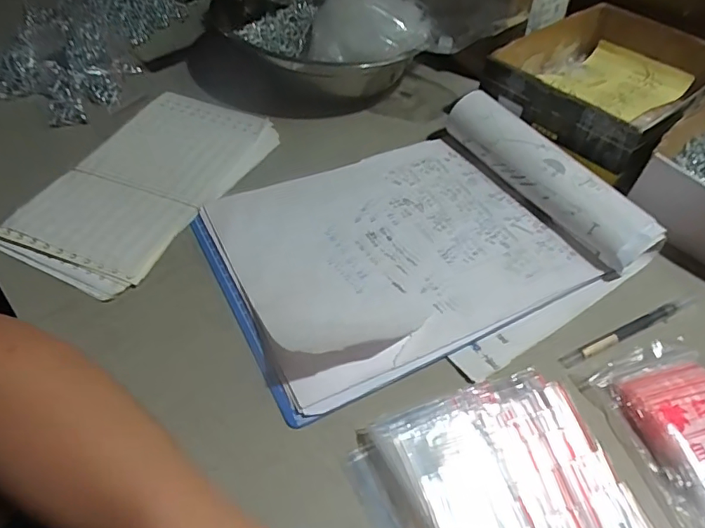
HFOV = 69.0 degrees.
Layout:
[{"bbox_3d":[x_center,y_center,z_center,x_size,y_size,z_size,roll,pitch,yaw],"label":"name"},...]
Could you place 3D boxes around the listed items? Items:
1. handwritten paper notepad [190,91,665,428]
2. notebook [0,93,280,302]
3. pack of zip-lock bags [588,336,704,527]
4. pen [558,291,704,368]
[{"bbox_3d":[0.052,-0.031,0.423,0.319,0.050,0.237,-20,54,-21],"label":"handwritten paper notepad"},{"bbox_3d":[-0.186,-0.081,0.473,0.148,0.015,0.260,23,51,14],"label":"notebook"},{"bbox_3d":[0.225,0.116,0.325,0.083,0.017,0.145,-10,51,-14],"label":"pack of zip-lock bags"},{"bbox_3d":[0.216,0.050,0.393,0.141,0.010,0.010,-18,53,-20],"label":"pen"}]

